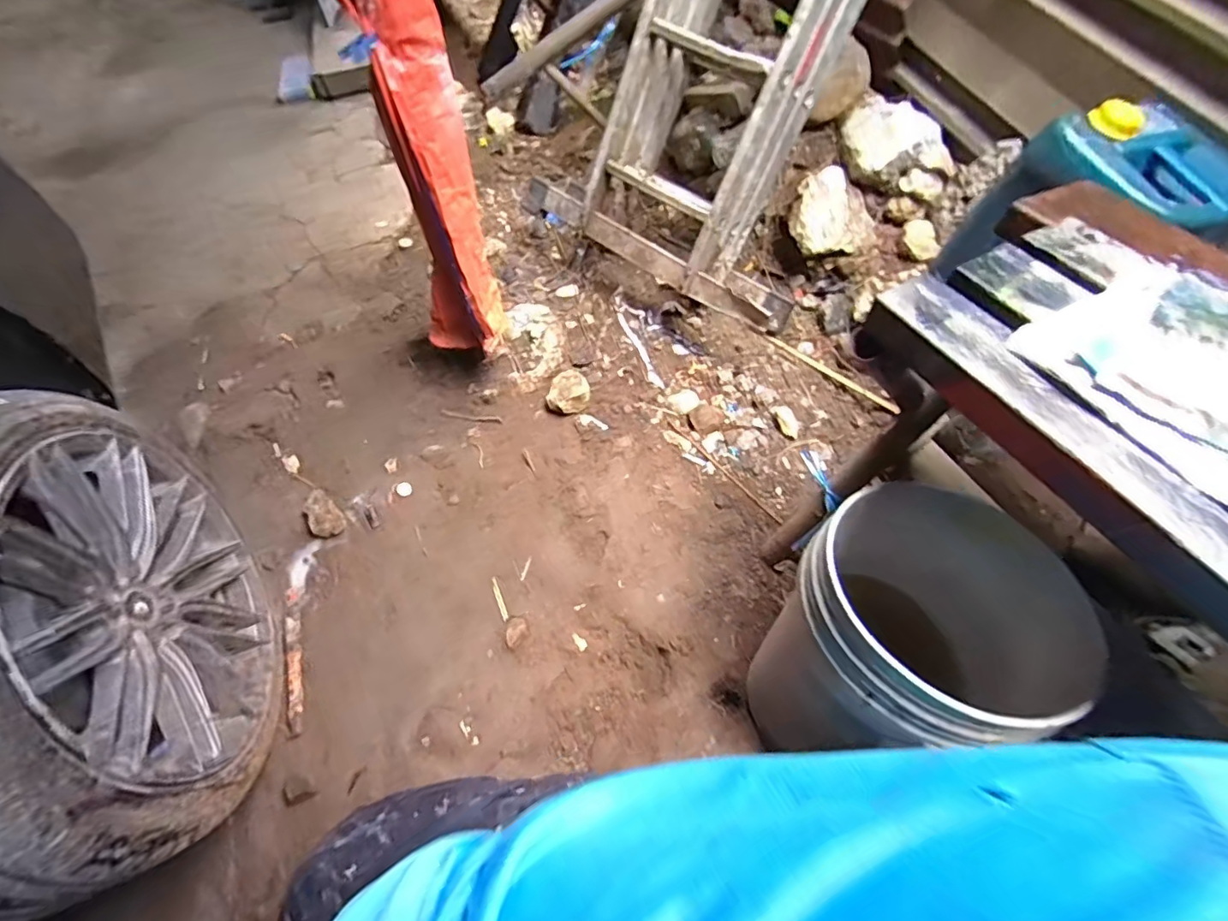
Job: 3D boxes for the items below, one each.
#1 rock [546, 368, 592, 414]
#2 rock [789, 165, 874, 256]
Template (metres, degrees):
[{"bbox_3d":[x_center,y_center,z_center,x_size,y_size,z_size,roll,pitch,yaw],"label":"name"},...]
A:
[{"bbox_3d":[-0.102,-0.157,1.223,0.089,0.053,0.088,0,61,-1],"label":"rock"},{"bbox_3d":[0.545,-0.608,1.327,0.201,0.116,0.161,22,63,11],"label":"rock"}]

